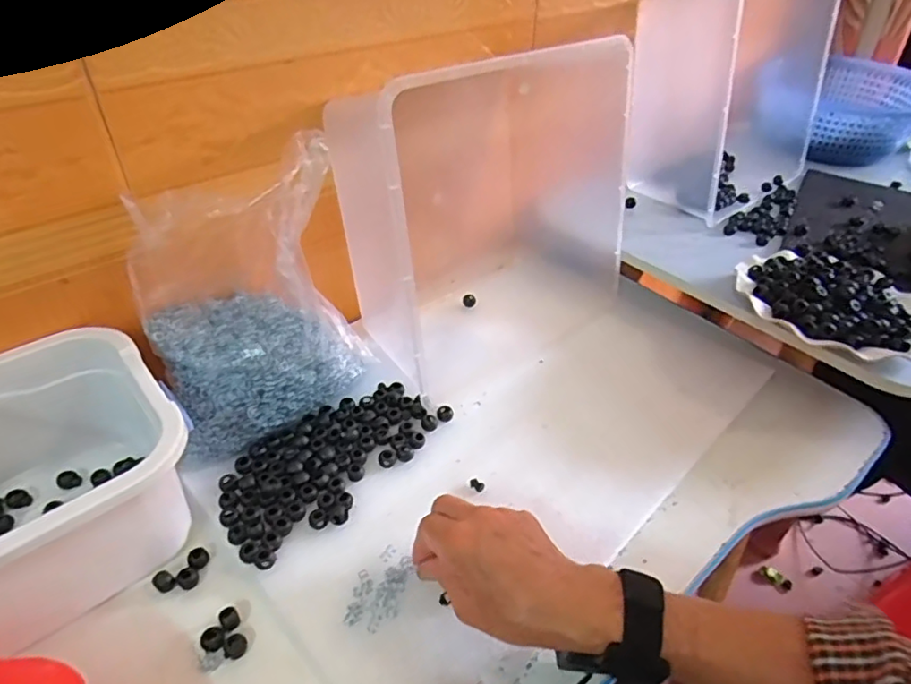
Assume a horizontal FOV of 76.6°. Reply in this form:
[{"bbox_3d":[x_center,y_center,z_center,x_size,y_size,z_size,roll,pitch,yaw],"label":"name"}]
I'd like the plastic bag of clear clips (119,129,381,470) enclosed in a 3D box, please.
[{"bbox_3d":[-0.167,-0.036,0.496,0.183,0.213,0.133,-17,45,-22],"label":"plastic bag of clear clips"}]

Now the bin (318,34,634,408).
[{"bbox_3d":[0.036,-0.151,0.595,0.319,0.281,0.181,-27,50,-31],"label":"bin"}]

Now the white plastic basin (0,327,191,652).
[{"bbox_3d":[-0.324,0.116,0.407,0.252,0.121,0.191,-31,52,-33],"label":"white plastic basin"}]

